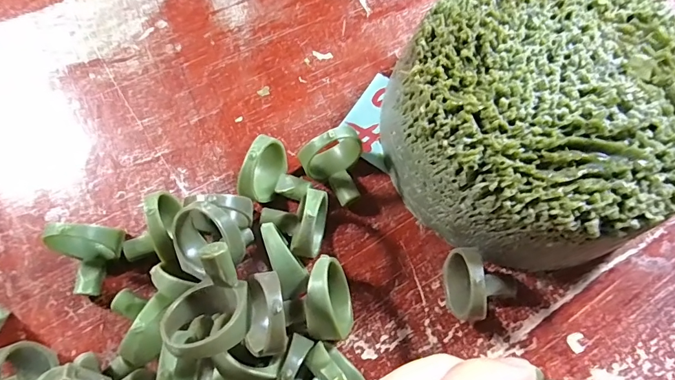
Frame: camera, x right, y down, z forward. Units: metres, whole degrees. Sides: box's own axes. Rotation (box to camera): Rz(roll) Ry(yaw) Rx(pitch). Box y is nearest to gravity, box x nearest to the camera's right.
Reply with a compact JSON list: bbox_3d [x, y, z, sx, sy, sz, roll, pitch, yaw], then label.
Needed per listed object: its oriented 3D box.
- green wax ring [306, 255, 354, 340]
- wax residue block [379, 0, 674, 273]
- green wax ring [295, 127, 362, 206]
[{"bbox_3d":[-0.003,0.036,0.141,0.015,0.025,0.026,-3,73,-2],"label":"green wax ring"},{"bbox_3d":[0.069,-0.027,0.150,0.099,0.046,0.104,21,74,5],"label":"wax residue block"},{"bbox_3d":[0.002,-0.009,0.157,0.023,0.021,0.024,0,73,-1],"label":"green wax ring"}]

